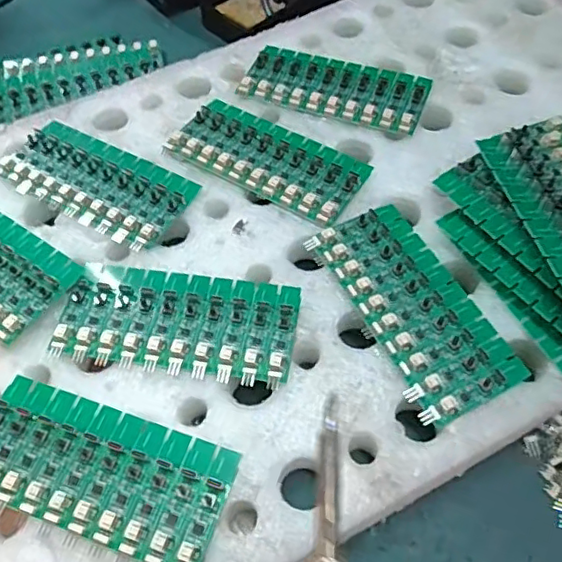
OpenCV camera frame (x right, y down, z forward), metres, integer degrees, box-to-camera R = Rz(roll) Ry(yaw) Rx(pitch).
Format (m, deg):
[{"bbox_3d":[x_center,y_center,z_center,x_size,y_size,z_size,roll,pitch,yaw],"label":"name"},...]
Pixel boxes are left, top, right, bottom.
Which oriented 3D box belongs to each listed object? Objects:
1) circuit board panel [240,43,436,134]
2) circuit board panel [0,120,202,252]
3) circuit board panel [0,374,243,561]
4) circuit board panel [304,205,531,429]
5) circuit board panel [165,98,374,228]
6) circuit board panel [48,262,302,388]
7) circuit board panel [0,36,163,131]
[{"bbox_3d":[0.041,-0.149,0.444,0.137,0.007,0.063,17,60,13],"label":"circuit board panel"},{"bbox_3d":[-0.129,-0.071,0.404,0.134,0.008,0.065,25,63,18],"label":"circuit board panel"},{"bbox_3d":[-0.094,0.096,0.298,0.136,0.006,0.062,16,60,13],"label":"circuit board panel"},{"bbox_3d":[0.077,0.012,0.340,0.065,0.007,0.136,-24,60,-11],"label":"circuit board panel"},{"bbox_3d":[-0.010,-0.087,0.409,0.136,0.006,0.064,28,63,19],"label":"circuit board panel"},{"bbox_3d":[-0.060,0.023,0.341,0.135,0.008,0.066,7,59,7],"label":"circuit board panel"},{"bbox_3d":[-0.189,-0.189,0.515,0.156,0.019,0.090,-24,60,-11],"label":"circuit board panel"}]

